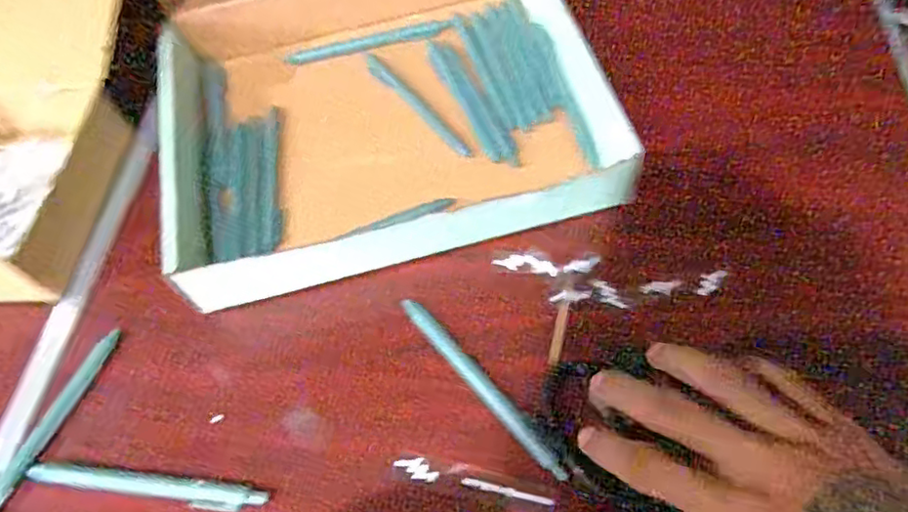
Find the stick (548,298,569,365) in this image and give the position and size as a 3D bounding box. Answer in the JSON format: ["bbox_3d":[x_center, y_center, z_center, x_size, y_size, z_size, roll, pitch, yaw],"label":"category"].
[{"bbox_3d":[0.066,0.048,0.400,0.006,0.004,0.043,11,60,12],"label":"stick"}]

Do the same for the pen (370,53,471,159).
[{"bbox_3d":[-0.032,-0.120,0.504,0.014,0.009,0.138,-33,61,-14],"label":"pen"}]

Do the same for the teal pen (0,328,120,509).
[{"bbox_3d":[-0.252,0.108,0.388,0.015,0.008,0.140,19,62,16],"label":"teal pen"}]

